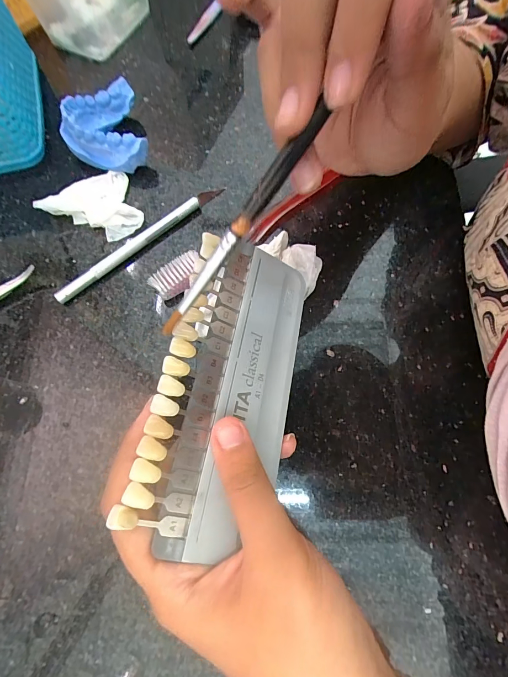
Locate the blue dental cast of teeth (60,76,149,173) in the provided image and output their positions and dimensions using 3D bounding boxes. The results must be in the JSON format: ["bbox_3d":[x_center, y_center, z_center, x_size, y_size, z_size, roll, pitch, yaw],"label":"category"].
[{"bbox_3d":[-0.111,-0.154,0.249,0.054,0.031,0.064,-16,72,-6],"label":"blue dental cast of teeth"}]

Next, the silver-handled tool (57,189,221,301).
[{"bbox_3d":[-0.076,-0.067,0.232,0.133,0.009,0.007,-41,77,-13],"label":"silver-handled tool"}]

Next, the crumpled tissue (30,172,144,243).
[{"bbox_3d":[-0.111,-0.091,0.238,0.061,0.012,0.053,-35,75,-12],"label":"crumpled tissue"}]

